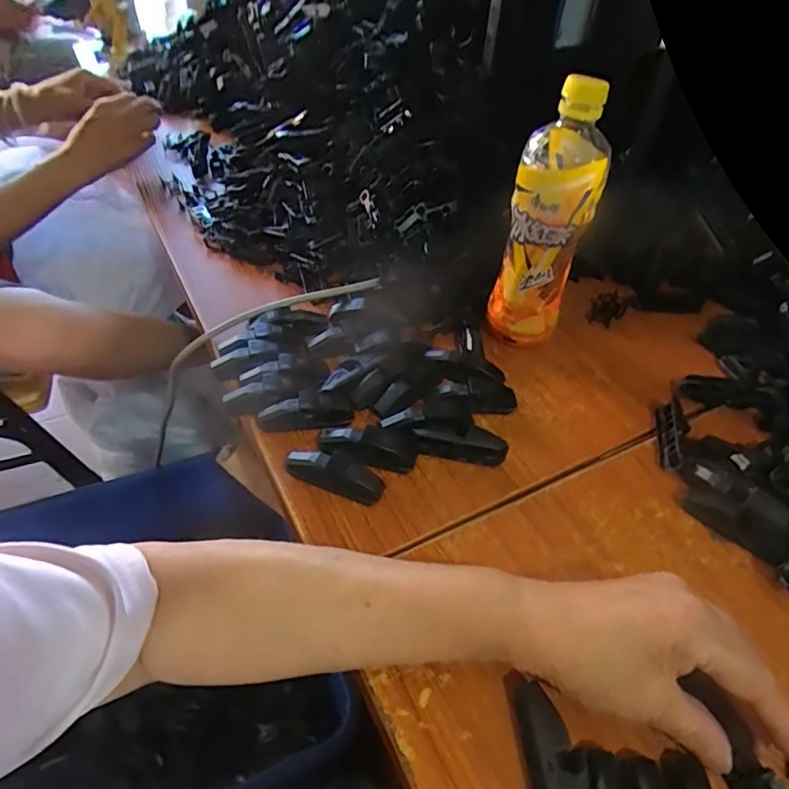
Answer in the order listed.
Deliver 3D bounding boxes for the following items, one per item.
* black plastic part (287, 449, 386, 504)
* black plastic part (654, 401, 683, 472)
[{"bbox_3d":[-0.043,0.056,0.389,0.073,0.022,0.017,18,48,12],"label":"black plastic part"},{"bbox_3d":[0.221,0.033,0.443,0.006,0.018,0.069,41,41,-19],"label":"black plastic part"}]

